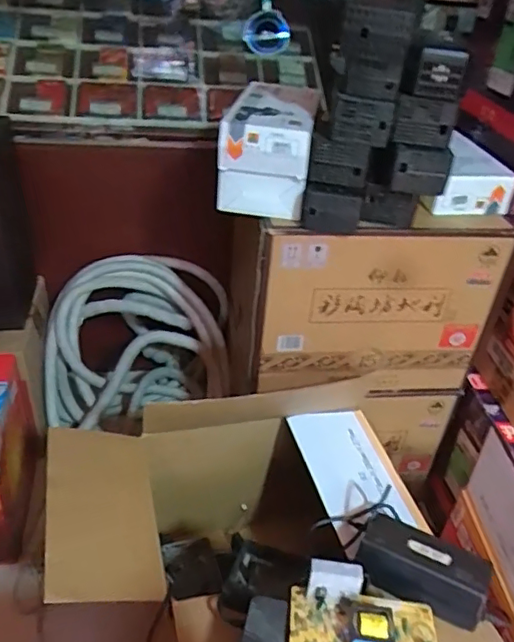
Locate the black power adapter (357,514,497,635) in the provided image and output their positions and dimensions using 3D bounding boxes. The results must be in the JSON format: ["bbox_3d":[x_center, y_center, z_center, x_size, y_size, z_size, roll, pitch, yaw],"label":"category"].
[{"bbox_3d":[0.200,0.298,0.691,0.151,0.032,0.088,21,38,20],"label":"black power adapter"}]

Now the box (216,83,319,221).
[{"bbox_3d":[0.021,-0.255,0.850,0.119,0.132,0.201,9,36,5],"label":"box"}]

